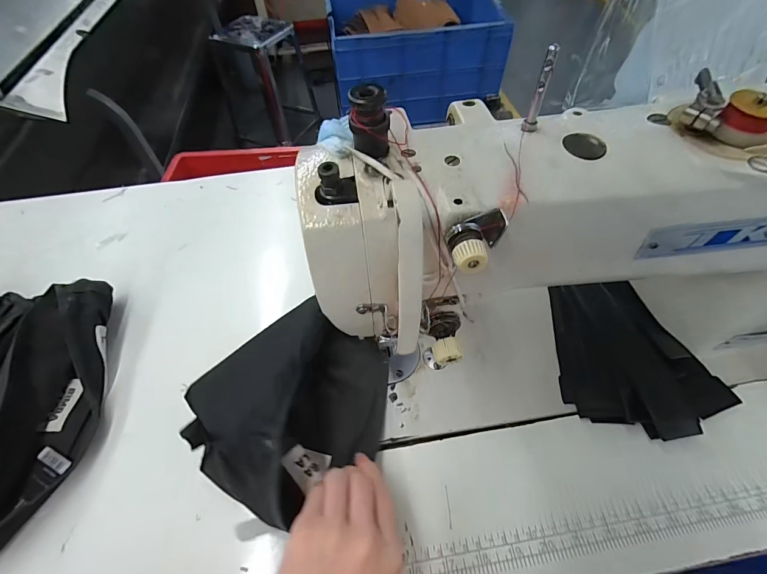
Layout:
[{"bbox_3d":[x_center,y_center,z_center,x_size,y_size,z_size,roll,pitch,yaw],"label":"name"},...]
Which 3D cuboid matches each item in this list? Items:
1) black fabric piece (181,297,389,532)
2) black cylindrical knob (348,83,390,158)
[{"bbox_3d":[-0.074,0.091,0.297,0.166,0.063,0.140,-38,61,-23],"label":"black fabric piece"},{"bbox_3d":[-0.006,-0.077,0.167,0.018,0.029,0.014,-6,54,-2],"label":"black cylindrical knob"}]

